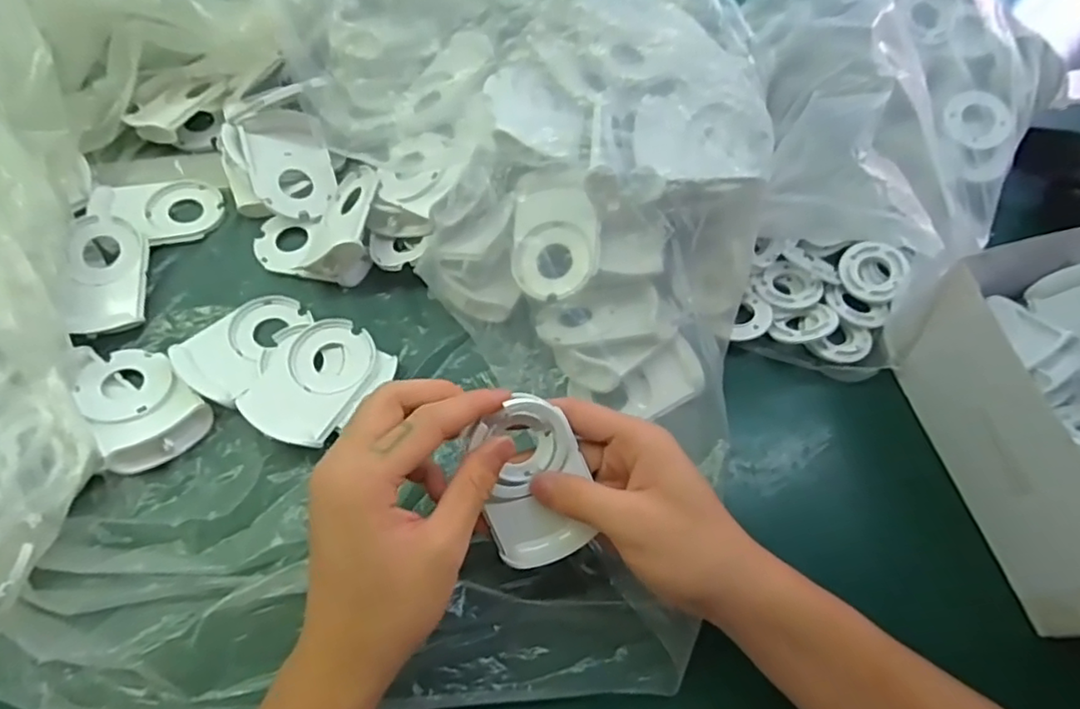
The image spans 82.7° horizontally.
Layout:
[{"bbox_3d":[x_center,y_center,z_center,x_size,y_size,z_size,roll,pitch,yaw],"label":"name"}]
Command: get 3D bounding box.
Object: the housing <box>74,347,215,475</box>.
[{"bbox_3d":[-0.244,0.024,0.373,0.057,0.017,0.093,-33,68,-18],"label":"housing"}]

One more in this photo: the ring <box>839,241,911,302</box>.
[{"bbox_3d":[0.228,-0.056,0.422,0.040,0.015,0.041,13,80,17],"label":"ring"}]

